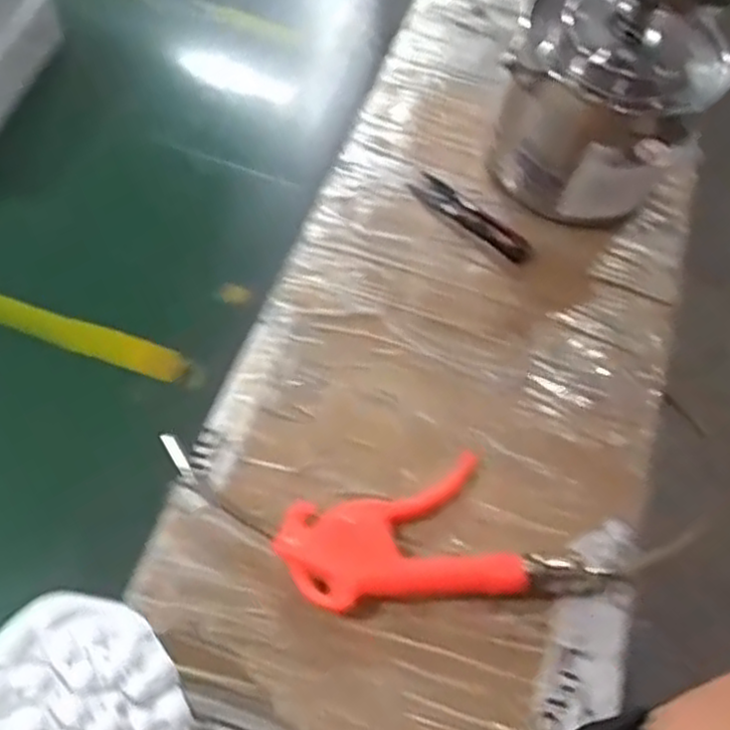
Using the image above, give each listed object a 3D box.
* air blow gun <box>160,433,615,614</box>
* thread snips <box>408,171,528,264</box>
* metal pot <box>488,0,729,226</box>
[{"bbox_3d":[0.011,0.089,0.424,0.240,0.021,0.089,1,60,-5],"label":"air blow gun"},{"bbox_3d":[0.077,-0.109,0.555,0.099,0.005,0.024,39,64,16],"label":"thread snips"},{"bbox_3d":[0.165,-0.180,0.533,0.133,0.124,0.113,34,63,14],"label":"metal pot"}]

